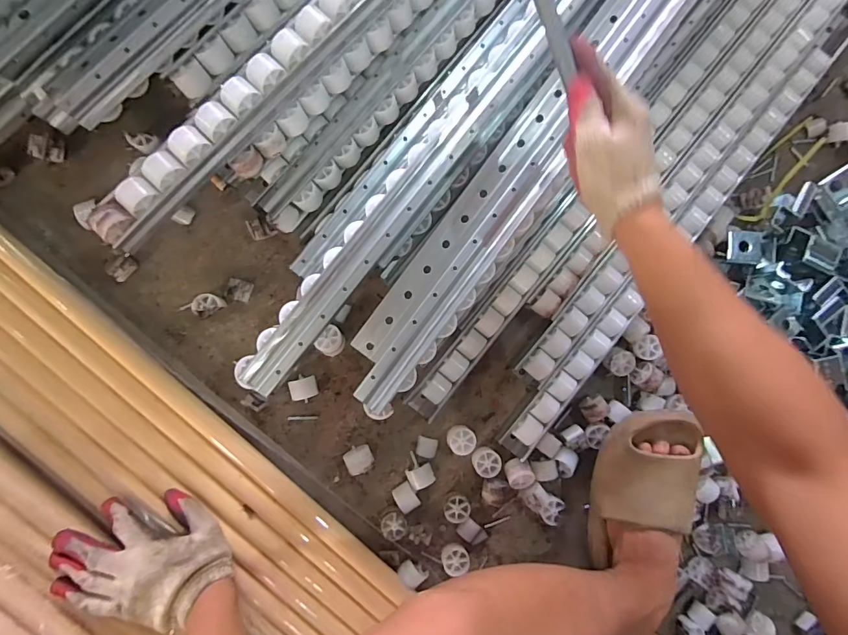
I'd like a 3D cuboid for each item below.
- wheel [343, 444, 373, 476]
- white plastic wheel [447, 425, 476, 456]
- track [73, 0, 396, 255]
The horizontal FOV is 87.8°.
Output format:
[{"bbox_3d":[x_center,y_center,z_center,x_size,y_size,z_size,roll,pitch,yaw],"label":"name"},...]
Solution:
[{"bbox_3d":[-0.083,0.182,0.567,0.035,0.024,0.031,-16,91,-6],"label":"wheel"},{"bbox_3d":[0.049,0.161,0.579,0.035,0.021,0.036,0,89,-6],"label":"white plastic wheel"},{"bbox_3d":[-0.045,-0.374,0.479,0.048,0.047,0.790,44,85,-4],"label":"track"}]

